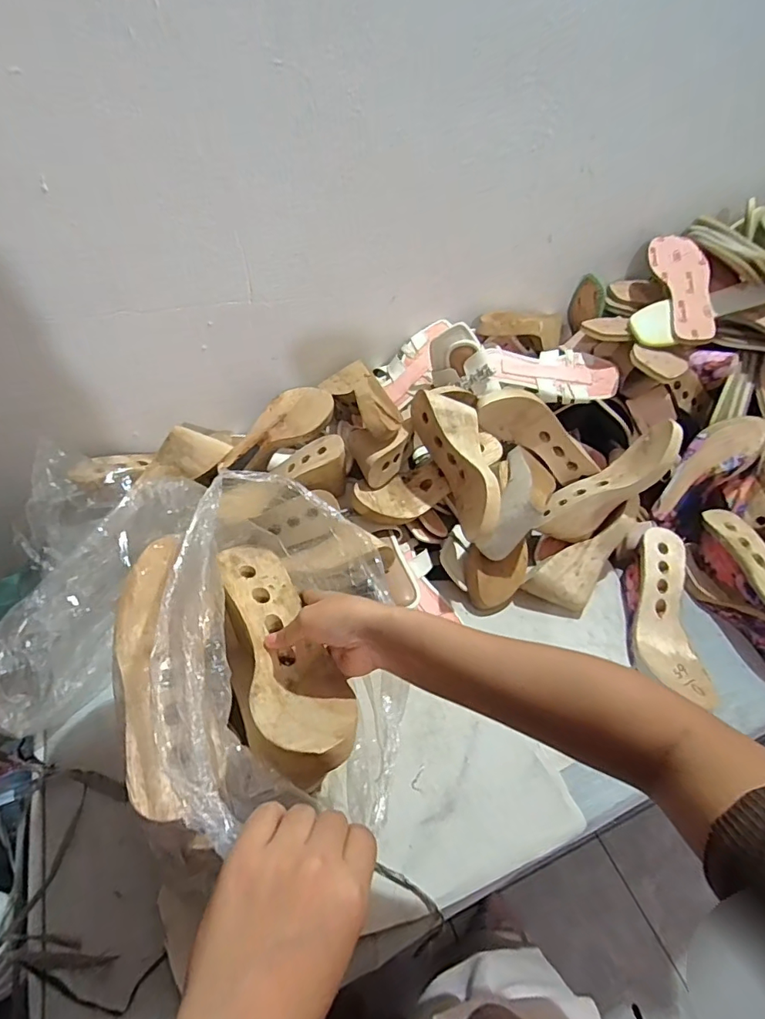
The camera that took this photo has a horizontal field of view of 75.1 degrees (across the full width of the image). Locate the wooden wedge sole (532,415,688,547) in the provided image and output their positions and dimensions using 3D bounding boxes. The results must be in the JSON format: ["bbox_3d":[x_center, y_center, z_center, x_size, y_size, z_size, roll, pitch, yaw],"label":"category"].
[{"bbox_3d":[0.323,-0.037,0.717,0.066,0.220,0.081,27,29,-45],"label":"wooden wedge sole"}]

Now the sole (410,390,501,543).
[{"bbox_3d":[0.115,-0.063,0.684,0.079,0.079,0.221,-13,68,-18],"label":"sole"}]

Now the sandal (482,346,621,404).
[{"bbox_3d":[0.278,-0.222,0.819,0.231,0.050,0.091,5,78,-4],"label":"sandal"}]

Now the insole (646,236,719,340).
[{"bbox_3d":[0.499,-0.370,0.818,0.075,0.014,0.233,-6,67,11],"label":"insole"}]

